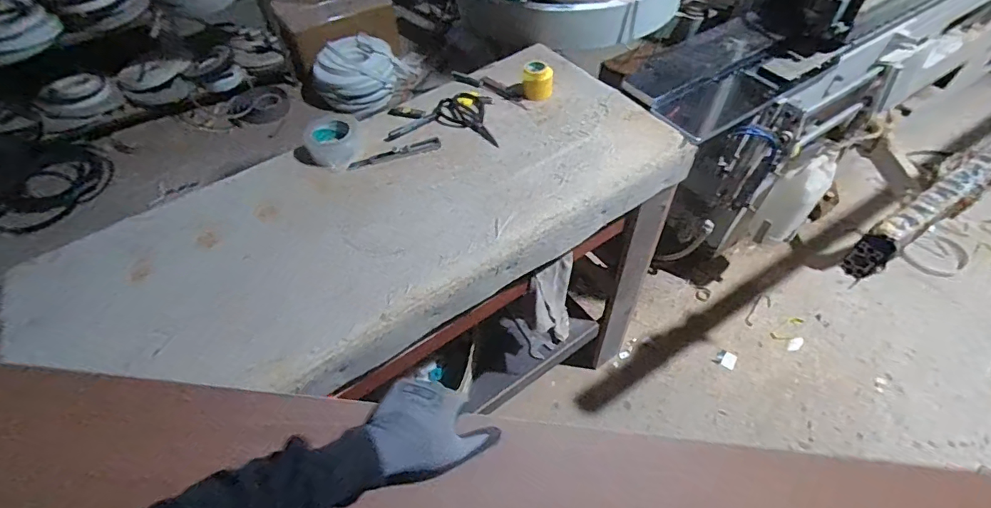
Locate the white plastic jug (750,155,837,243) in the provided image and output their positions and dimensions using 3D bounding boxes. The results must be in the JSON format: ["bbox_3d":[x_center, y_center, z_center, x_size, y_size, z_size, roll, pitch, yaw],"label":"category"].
[{"bbox_3d":[0.945,-0.168,1.482,0.114,0.314,0.126,-14,48,-43],"label":"white plastic jug"}]

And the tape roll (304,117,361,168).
[{"bbox_3d":[-0.342,-0.239,0.990,0.115,0.050,0.123,0,52,1],"label":"tape roll"}]

